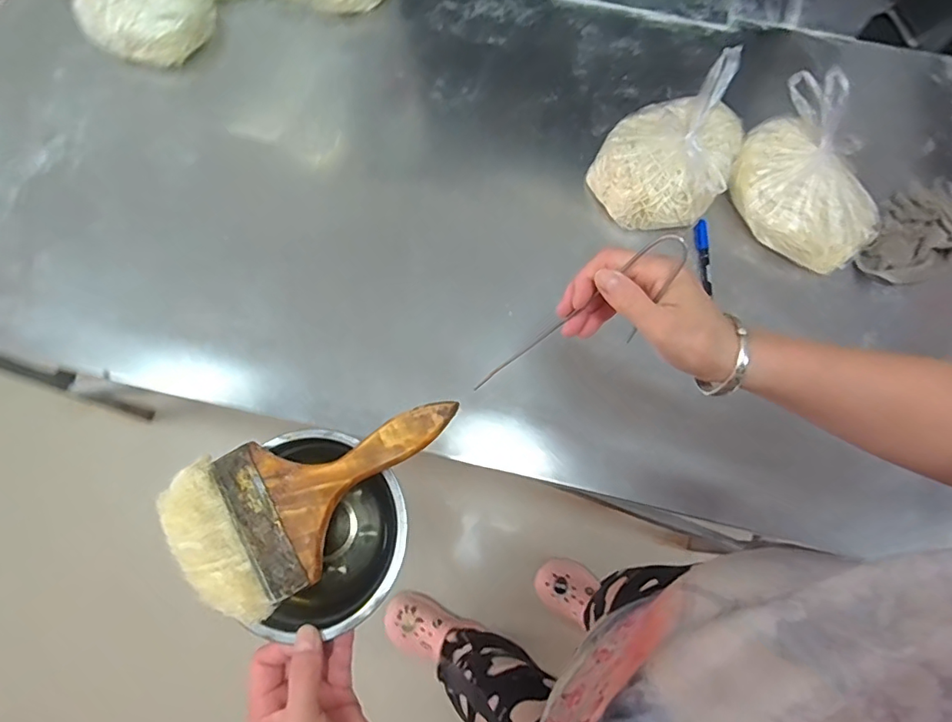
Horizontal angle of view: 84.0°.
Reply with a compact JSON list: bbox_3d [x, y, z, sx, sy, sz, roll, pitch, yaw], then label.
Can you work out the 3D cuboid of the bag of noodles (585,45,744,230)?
[{"bbox_3d":[0.242,-0.266,0.667,0.166,0.134,0.179,28,75,8],"label":"bag of noodles"}]

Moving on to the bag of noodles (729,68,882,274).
[{"bbox_3d":[0.404,-0.212,0.645,0.133,0.152,0.201,-34,76,-10],"label":"bag of noodles"}]

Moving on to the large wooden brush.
[{"bbox_3d":[-0.112,0.082,0.374,0.201,0.016,0.110,-33,75,-12],"label":"large wooden brush"}]

